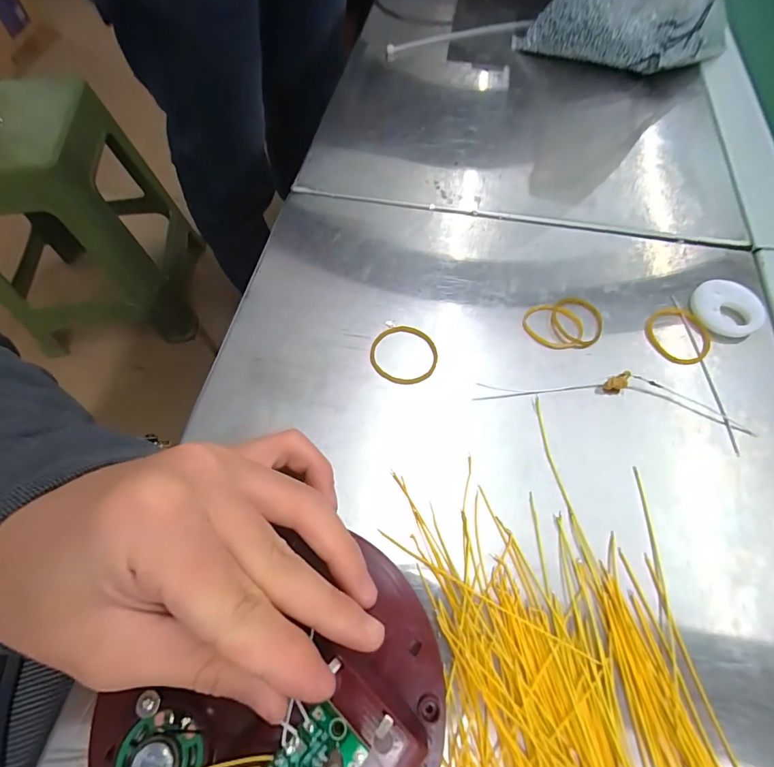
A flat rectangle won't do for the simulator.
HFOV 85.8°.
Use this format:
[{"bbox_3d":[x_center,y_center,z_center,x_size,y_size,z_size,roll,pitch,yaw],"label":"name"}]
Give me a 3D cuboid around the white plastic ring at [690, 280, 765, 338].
[{"bbox_3d":[0.192,-0.042,0.236,0.036,0.012,0.036,0,62,-1],"label":"white plastic ring"}]

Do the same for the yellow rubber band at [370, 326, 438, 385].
[{"bbox_3d":[0.009,-0.016,0.222,0.035,0.004,0.033,0,62,-1],"label":"yellow rubber band"}]

